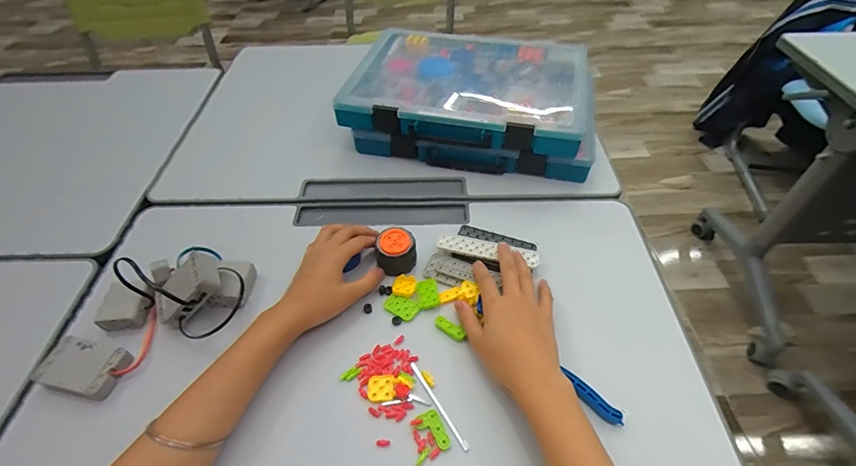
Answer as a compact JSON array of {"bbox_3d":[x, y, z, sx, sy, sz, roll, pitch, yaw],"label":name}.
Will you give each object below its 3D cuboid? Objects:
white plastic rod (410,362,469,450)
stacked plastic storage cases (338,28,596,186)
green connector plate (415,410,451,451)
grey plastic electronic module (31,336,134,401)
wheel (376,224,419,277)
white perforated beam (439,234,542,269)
[{"bbox_3d":[0.010,0.165,0.409,0.006,0.009,0.096,-27,54,-21],"label":"white plastic rod"},{"bbox_3d":[0.074,-0.217,0.704,0.377,0.104,0.265,9,50,10],"label":"stacked plastic storage cases"},{"bbox_3d":[0.005,0.186,0.396,0.023,0.006,0.037,-22,52,-17],"label":"green connector plate"},{"bbox_3d":[-0.349,0.138,0.432,0.074,0.025,0.049,10,50,10],"label":"grey plastic electronic module"},{"bbox_3d":[-0.038,0.023,0.516,0.044,0.039,0.046,10,47,12],"label":"wheel"},{"bbox_3d":[0.075,0.020,0.528,0.126,0.010,0.028,10,47,10],"label":"white perforated beam"}]

